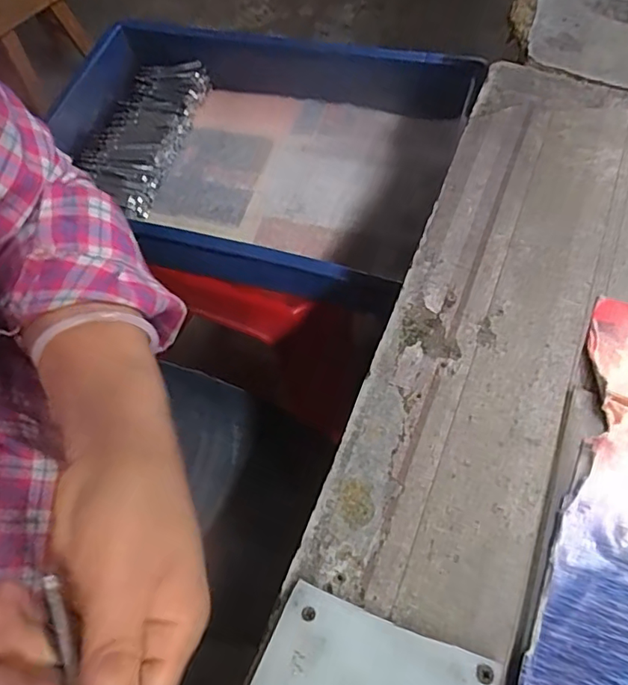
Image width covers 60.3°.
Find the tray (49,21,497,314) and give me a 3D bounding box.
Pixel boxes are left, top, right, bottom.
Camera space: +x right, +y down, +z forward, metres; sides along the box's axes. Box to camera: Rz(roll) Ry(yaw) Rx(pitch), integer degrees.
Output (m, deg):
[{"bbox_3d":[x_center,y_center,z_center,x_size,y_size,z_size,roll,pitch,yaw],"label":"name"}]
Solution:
[{"bbox_3d":[-0.078,-0.197,0.563,0.406,0.075,0.281,16,64,11],"label":"tray"}]

